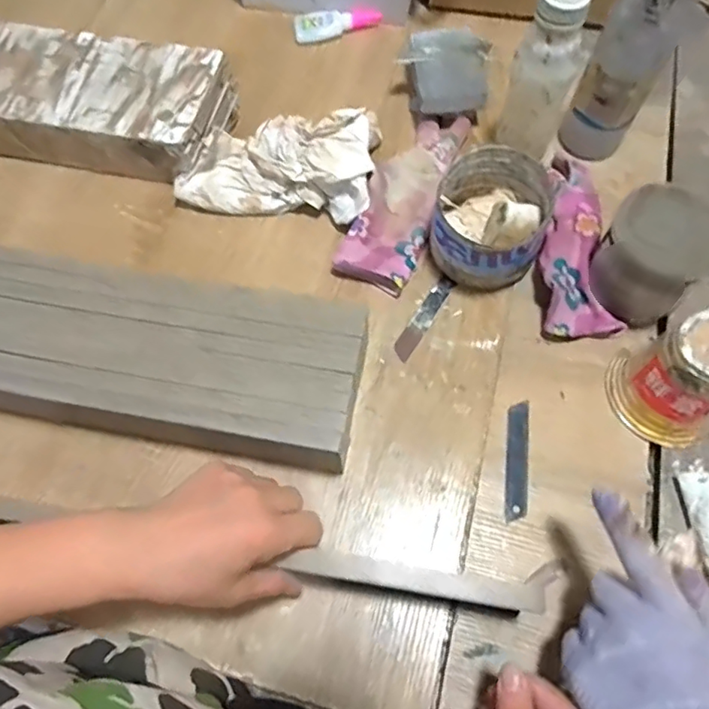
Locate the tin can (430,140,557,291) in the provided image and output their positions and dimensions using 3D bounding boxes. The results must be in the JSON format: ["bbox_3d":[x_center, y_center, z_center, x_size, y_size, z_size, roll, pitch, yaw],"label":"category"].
[{"bbox_3d":[0.123,-0.121,0.505,0.097,0.077,0.109,24,70,12],"label":"tin can"}]

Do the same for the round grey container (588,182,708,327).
[{"bbox_3d":[0.246,-0.080,0.463,0.079,0.109,0.091,33,72,15],"label":"round grey container"}]

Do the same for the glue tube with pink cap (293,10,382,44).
[{"bbox_3d":[-0.021,-0.392,0.658,0.103,0.023,0.030,-2,67,1],"label":"glue tube with pink cap"}]

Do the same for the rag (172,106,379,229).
[{"bbox_3d":[-0.075,-0.202,0.557,0.199,0.061,0.126,10,68,6],"label":"rag"}]

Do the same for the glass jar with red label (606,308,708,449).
[{"bbox_3d":[0.256,0.018,0.427,0.079,0.093,0.089,-19,68,-6],"label":"glass jar with red label"}]

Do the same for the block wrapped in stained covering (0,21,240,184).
[{"bbox_3d":[-0.294,-0.270,0.594,0.314,0.062,0.140,9,68,6],"label":"block wrapped in stained covering"}]

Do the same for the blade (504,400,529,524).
[{"bbox_3d":[0.133,0.086,0.452,0.017,0.004,0.098,5,65,12],"label":"blade"}]

